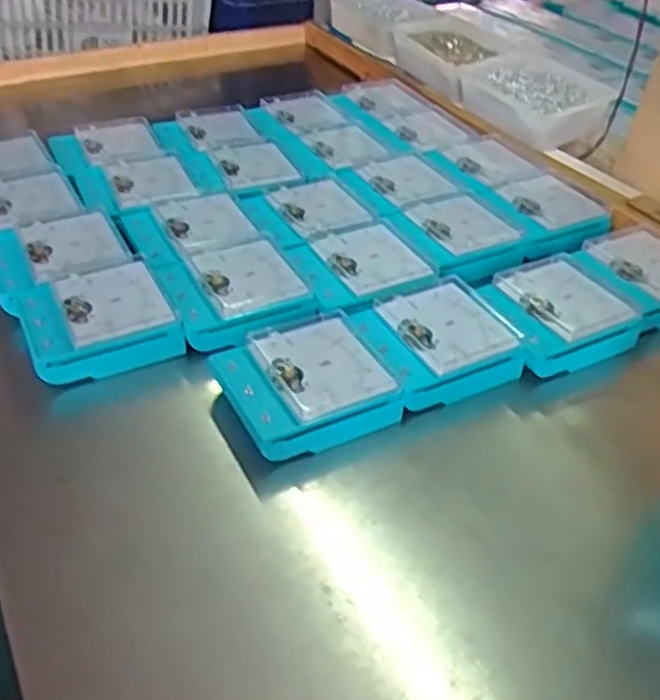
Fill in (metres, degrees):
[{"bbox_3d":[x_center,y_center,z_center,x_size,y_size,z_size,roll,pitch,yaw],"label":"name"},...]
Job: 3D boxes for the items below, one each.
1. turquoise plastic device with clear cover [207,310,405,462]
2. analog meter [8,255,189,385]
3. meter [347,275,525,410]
[{"bbox_3d":[-0.019,0.025,0.546,0.115,0.033,0.105,-17,44,-22],"label":"turquoise plastic device with clear cover"},{"bbox_3d":[-0.192,-0.024,0.597,0.115,0.039,0.097,-18,44,-23],"label":"analog meter"},{"bbox_3d":[0.084,-0.008,0.594,0.113,0.039,0.104,-16,43,-21],"label":"meter"}]

